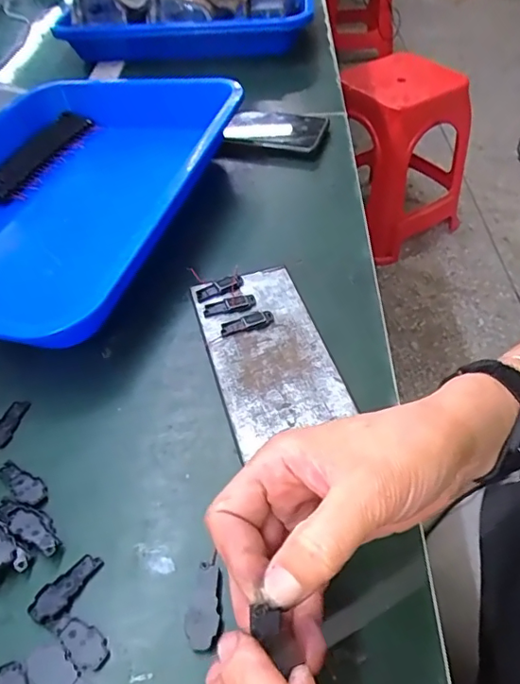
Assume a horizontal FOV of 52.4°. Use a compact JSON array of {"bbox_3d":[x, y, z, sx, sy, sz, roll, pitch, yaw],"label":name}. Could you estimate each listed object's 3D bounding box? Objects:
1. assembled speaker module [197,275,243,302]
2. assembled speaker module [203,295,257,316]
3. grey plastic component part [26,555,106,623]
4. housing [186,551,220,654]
[{"bbox_3d":[-0.032,-0.042,0.418,0.039,0.006,0.013,-21,50,-14],"label":"assembled speaker module"},{"bbox_3d":[-0.024,-0.029,0.403,0.040,0.004,0.014,-12,49,-6],"label":"assembled speaker module"},{"bbox_3d":[-0.102,0.128,0.277,0.017,0.004,0.039,27,56,25],"label":"grey plastic component part"},{"bbox_3d":[-0.027,0.132,0.267,0.016,0.009,0.041,2,49,6],"label":"housing"}]

